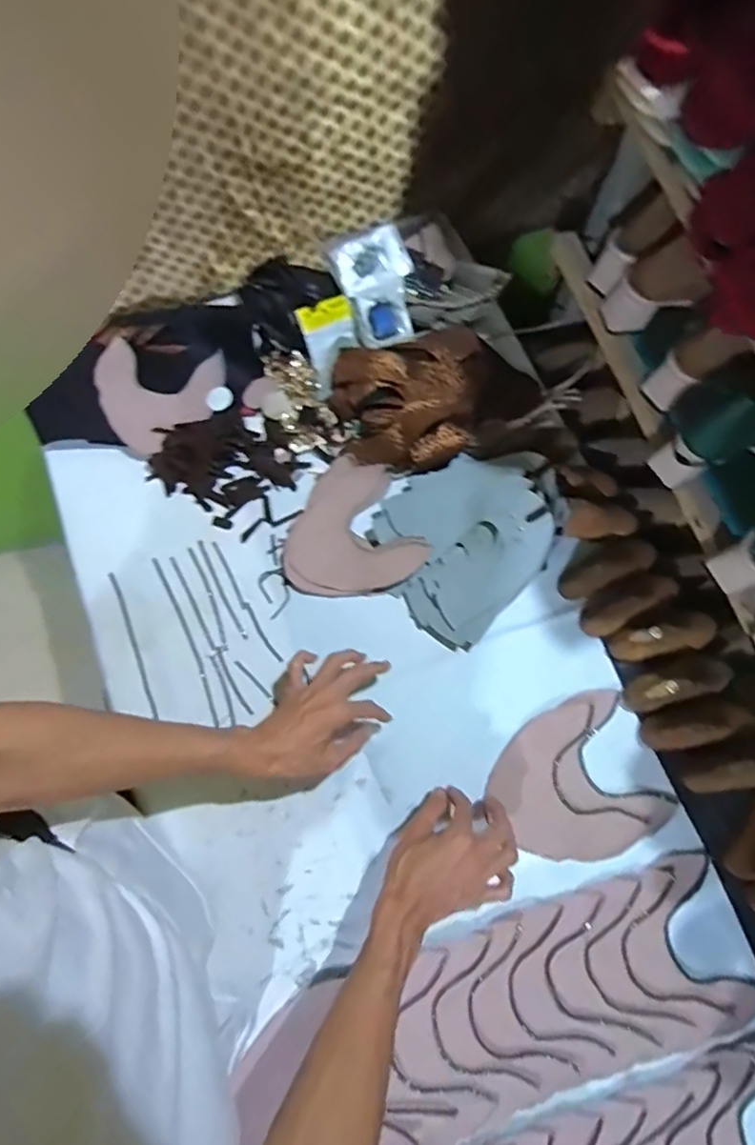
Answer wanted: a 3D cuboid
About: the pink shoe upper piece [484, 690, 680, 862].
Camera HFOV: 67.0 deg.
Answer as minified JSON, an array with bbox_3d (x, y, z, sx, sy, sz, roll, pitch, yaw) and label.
[{"bbox_3d":[0.231,0.243,0.661,0.180,0.006,0.163,-24,74,-9],"label":"pink shoe upper piece"}]

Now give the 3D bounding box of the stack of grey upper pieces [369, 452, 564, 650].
[{"bbox_3d":[0.111,-0.056,0.707,0.203,0.094,0.242,42,76,12],"label":"stack of grey upper pieces"}]

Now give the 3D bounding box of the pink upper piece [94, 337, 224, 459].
[{"bbox_3d":[-0.304,-0.240,0.771,0.166,0.017,0.163,6,72,1],"label":"pink upper piece"}]

